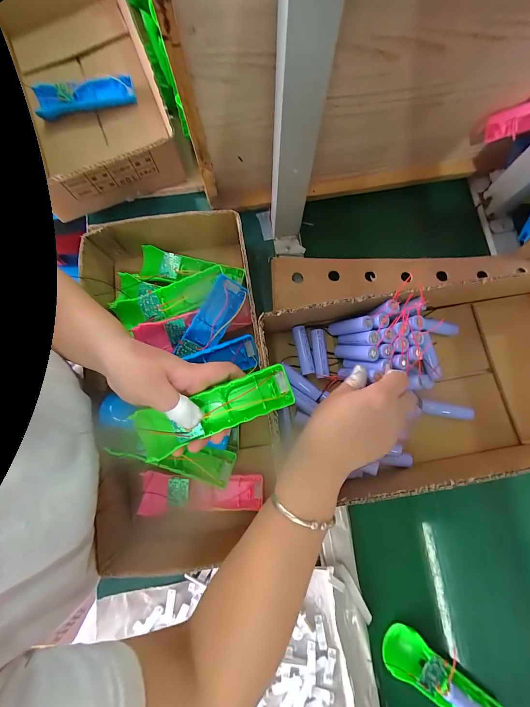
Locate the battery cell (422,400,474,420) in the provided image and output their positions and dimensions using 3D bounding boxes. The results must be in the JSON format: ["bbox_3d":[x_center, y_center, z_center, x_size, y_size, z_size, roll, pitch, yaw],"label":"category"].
[{"bbox_3d":[0.243,0.076,0.399,0.066,0.018,0.018,12,79,4],"label":"battery cell"}]

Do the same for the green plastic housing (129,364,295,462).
[{"bbox_3d":[-0.049,0.054,0.289,0.152,0.020,0.045,-22,79,-5],"label":"green plastic housing"}]

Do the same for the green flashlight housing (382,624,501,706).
[{"bbox_3d":[0.218,0.404,0.360,0.164,0.022,0.048,37,82,8],"label":"green flashlight housing"}]

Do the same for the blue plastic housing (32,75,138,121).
[{"bbox_3d":[-0.294,-0.421,0.485,0.155,0.032,0.042,-12,78,-1],"label":"blue plastic housing"}]

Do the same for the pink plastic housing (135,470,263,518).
[{"bbox_3d":[-0.080,0.183,0.384,0.151,0.028,0.049,3,78,2],"label":"pink plastic housing"}]

